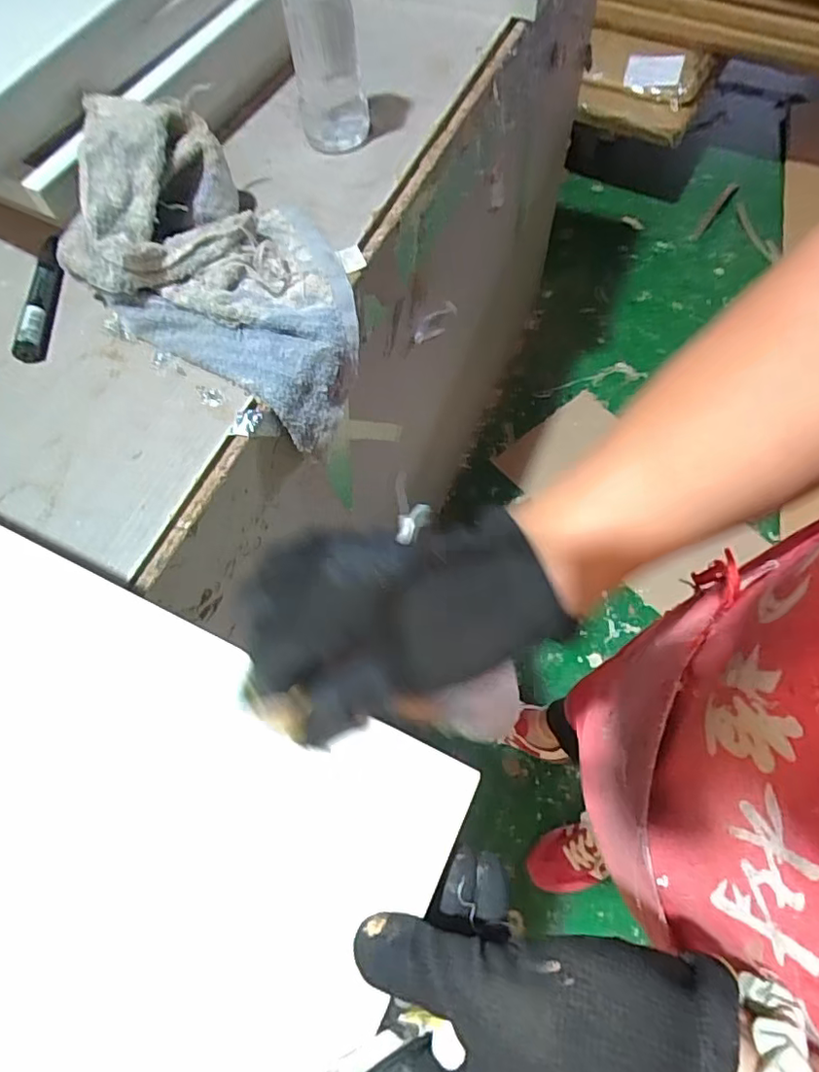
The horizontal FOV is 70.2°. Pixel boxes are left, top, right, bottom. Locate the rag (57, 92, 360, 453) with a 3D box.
[{"bbox_3d":[-0.166,-0.236,0.503,0.304,0.116,0.180,29,69,15],"label":"rag"}]

